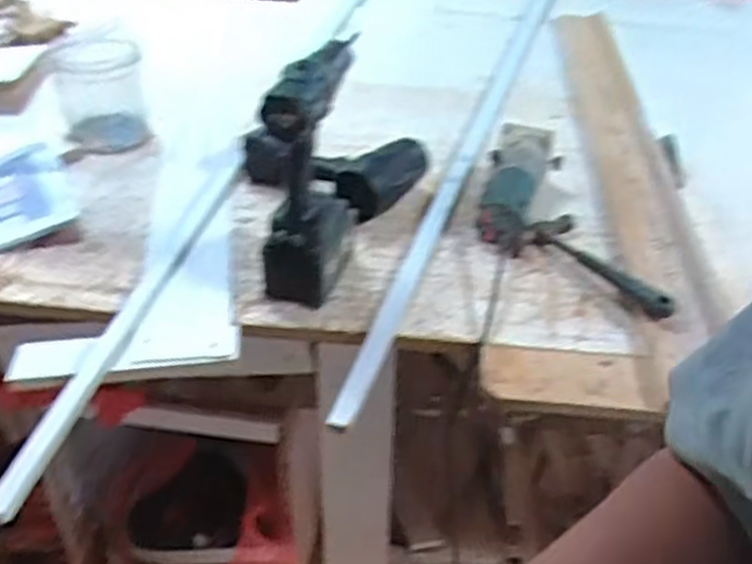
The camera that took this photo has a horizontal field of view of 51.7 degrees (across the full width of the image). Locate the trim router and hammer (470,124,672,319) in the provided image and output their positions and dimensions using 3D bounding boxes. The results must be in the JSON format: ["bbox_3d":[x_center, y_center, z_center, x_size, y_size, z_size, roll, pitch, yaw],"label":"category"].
[{"bbox_3d":[0.233,-0.083,1.041,0.175,0.089,0.365,-5,37,-9],"label":"trim router and hammer"}]

